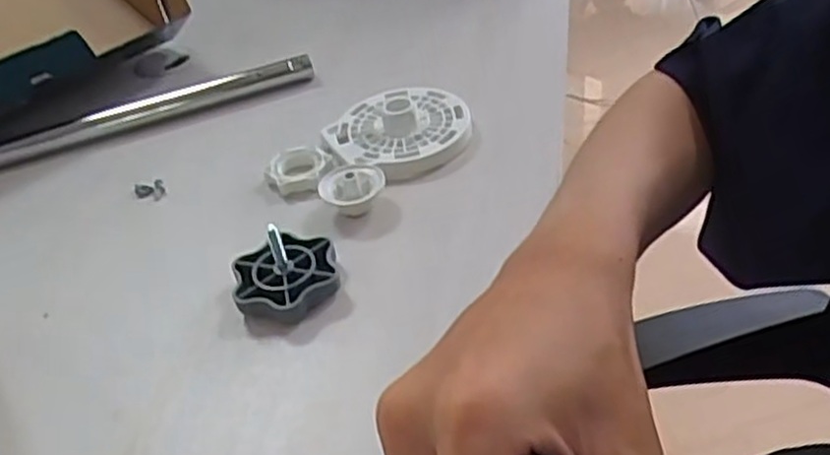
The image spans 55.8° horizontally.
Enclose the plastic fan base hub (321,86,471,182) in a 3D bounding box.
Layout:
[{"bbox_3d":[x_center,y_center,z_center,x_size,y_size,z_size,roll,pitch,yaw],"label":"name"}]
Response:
[{"bbox_3d":[-0.011,-0.084,0.678,0.116,0.029,0.110,-6,39,5],"label":"plastic fan base hub"}]

